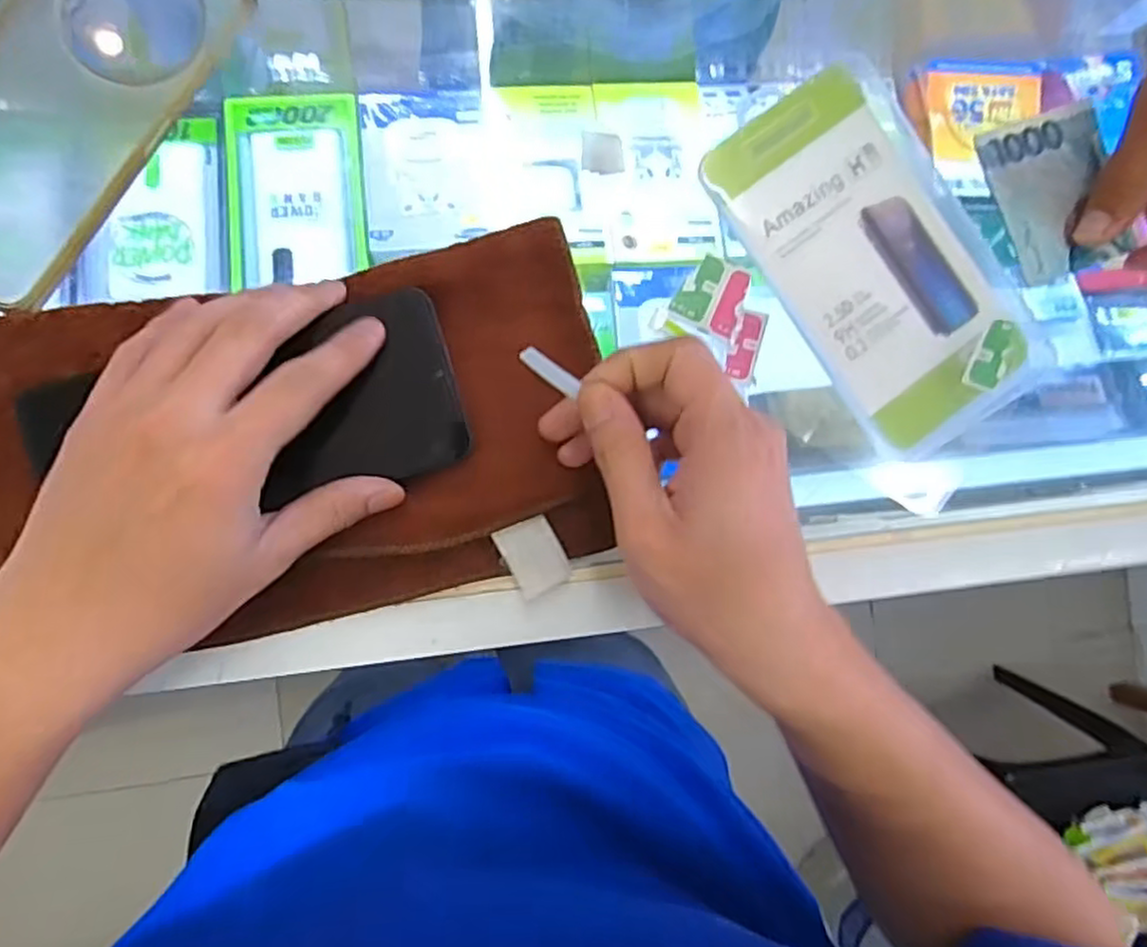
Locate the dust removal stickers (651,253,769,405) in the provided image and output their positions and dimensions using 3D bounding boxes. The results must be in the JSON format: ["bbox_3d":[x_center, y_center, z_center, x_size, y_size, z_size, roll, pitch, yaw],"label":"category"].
[{"bbox_3d":[0.071,-0.074,0.337,0.054,0.005,0.043,31,88,-8],"label":"dust removal stickers"}]

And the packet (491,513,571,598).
[{"bbox_3d":[-0.017,0.037,0.320,0.025,0.004,0.033,-27,93,-6],"label":"packet"}]

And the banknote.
[{"bbox_3d":[0.242,-0.141,0.361,0.061,0.009,0.083,-14,88,-5],"label":"banknote"}]

